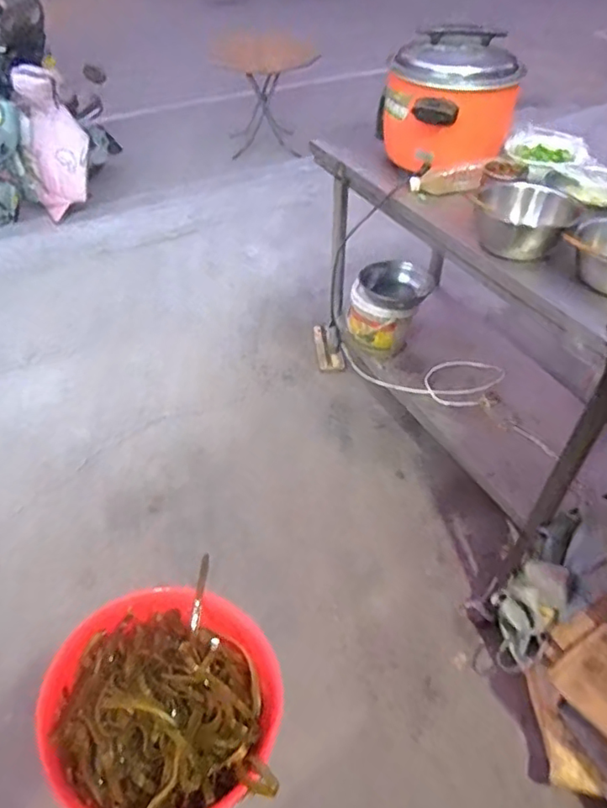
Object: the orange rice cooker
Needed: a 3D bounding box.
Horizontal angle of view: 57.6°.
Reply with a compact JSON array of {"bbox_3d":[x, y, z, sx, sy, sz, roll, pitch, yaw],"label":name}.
[{"bbox_3d":[0.337,-0.726,1.328,0.254,0.242,0.258,-25,53,-20],"label":"orange rice cooker"}]

